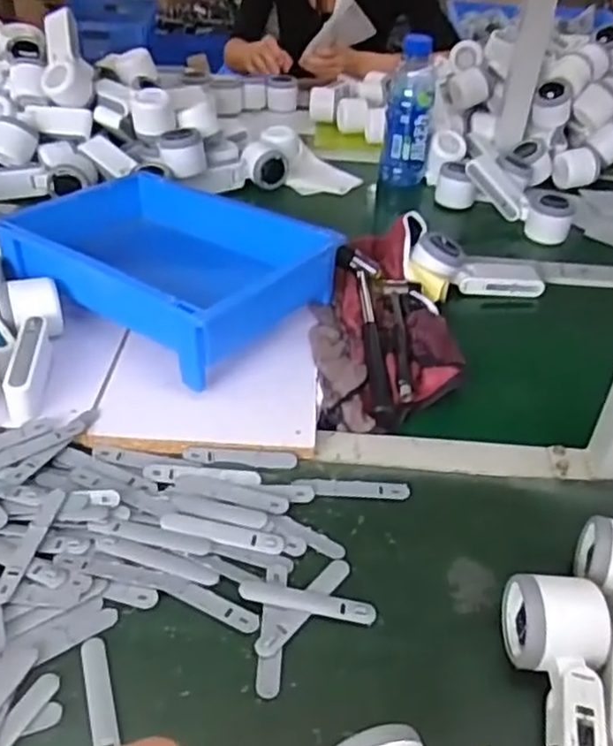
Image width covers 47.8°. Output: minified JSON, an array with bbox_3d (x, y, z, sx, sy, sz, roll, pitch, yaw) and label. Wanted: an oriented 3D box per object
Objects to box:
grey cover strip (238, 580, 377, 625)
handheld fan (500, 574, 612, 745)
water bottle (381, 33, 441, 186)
[{"bbox_3d":[0.001,0.160,0.486,0.095,0.006,0.019,10,42,7],"label":"grey cover strip"},{"bbox_3d":[0.159,0.200,0.406,0.053,0.060,0.162,3,41,0],"label":"handheld fan"},{"bbox_3d":[0.156,-0.391,1.029,0.072,0.201,0.082,11,42,9],"label":"water bottle"}]

